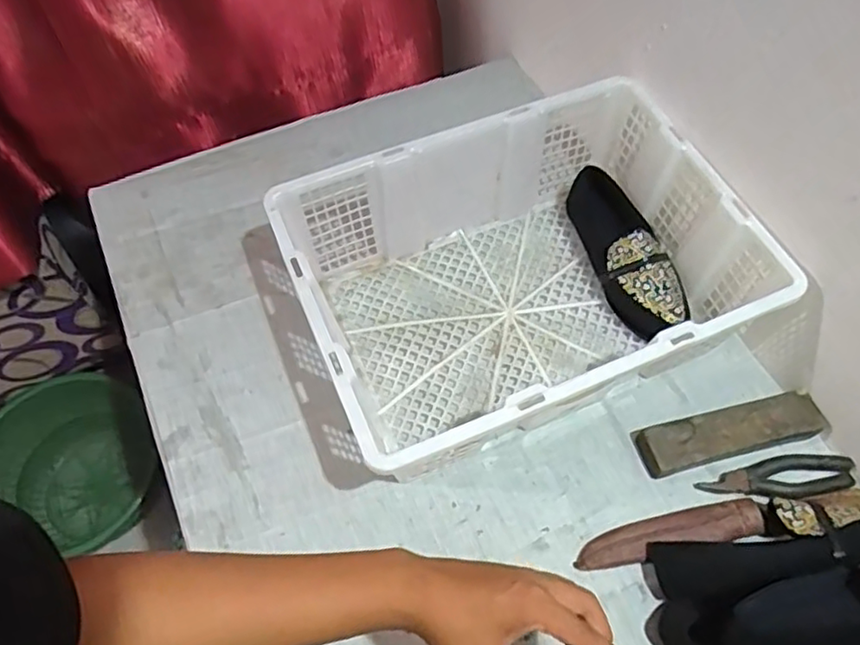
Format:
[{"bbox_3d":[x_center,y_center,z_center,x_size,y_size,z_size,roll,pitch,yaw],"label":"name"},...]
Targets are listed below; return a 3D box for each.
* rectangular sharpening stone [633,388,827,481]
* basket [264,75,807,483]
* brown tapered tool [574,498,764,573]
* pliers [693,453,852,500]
[{"bbox_3d":[0.331,0.121,0.712,0.201,0.025,0.053,-11,61,-5],"label":"rectangular sharpening stone"},{"bbox_3d":[0.110,-0.051,0.743,0.493,0.162,0.346,-20,62,-10],"label":"basket"},{"bbox_3d":[0.249,0.221,0.676,0.193,0.020,0.040,-10,61,-5],"label":"brown tapered tool"},{"bbox_3d":[0.381,0.172,0.702,0.167,0.017,0.048,-12,61,-5],"label":"pliers"}]

